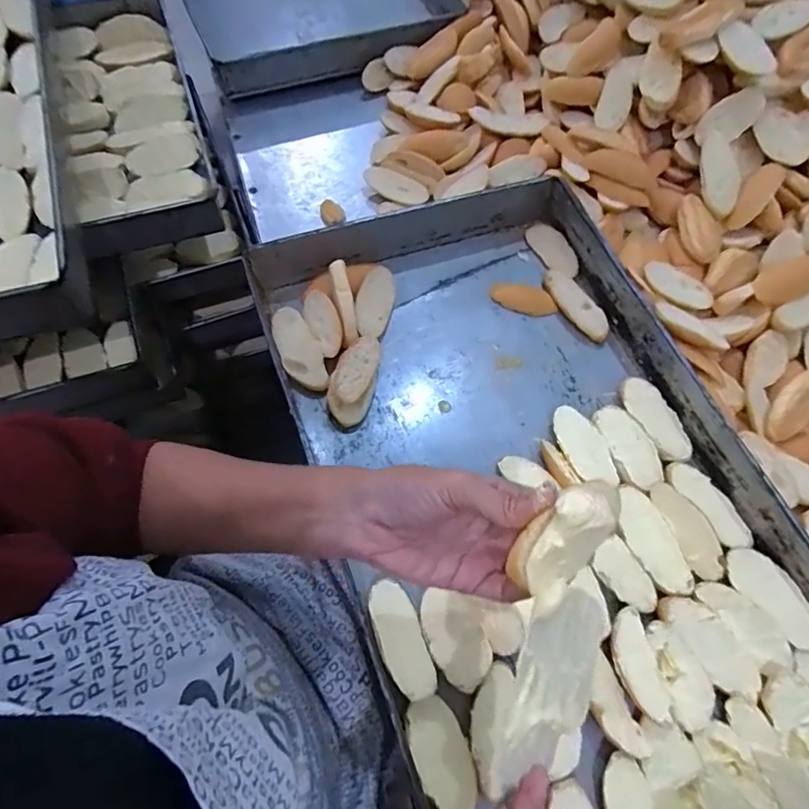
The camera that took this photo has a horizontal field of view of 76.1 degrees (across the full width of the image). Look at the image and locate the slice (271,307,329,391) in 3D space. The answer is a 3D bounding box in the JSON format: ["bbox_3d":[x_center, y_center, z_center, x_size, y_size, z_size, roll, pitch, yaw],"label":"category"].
[{"bbox_3d":[-0.108,-0.058,0.526,0.039,0.014,0.098,-17,67,-8],"label":"slice"}]

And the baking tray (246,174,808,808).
[{"bbox_3d":[0.114,0.063,0.458,0.366,0.041,0.619,-18,67,-9],"label":"baking tray"}]

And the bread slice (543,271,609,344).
[{"bbox_3d":[0.191,-0.109,0.573,0.032,0.013,0.098,-39,66,17],"label":"bread slice"}]

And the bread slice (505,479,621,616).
[{"bbox_3d":[0.082,0.069,0.261,0.032,0.020,0.070,35,91,14],"label":"bread slice"}]

